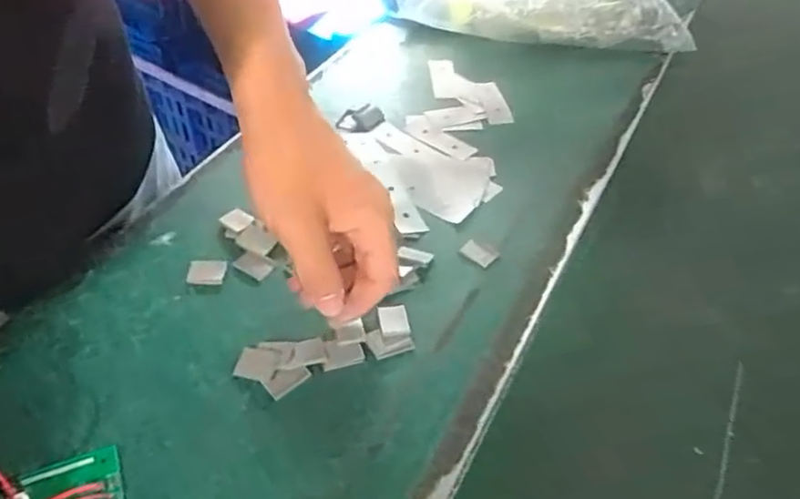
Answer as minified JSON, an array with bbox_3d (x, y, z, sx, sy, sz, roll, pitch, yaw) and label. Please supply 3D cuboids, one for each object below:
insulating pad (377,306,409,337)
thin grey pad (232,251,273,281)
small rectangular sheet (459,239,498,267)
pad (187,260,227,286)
[{"bbox_3d":[-0.004,0.044,0.398,0.018,0.005,0.020,-6,46,-7],"label":"insulating pad"},{"bbox_3d":[-0.099,0.010,0.434,0.024,0.004,0.017,27,51,23],"label":"thin grey pad"},{"bbox_3d":[0.055,0.002,0.451,0.012,0.009,0.027,-34,55,-29],"label":"small rectangular sheet"},{"bbox_3d":[-0.127,0.015,0.424,0.024,0.004,0.018,0,46,0],"label":"pad"}]

